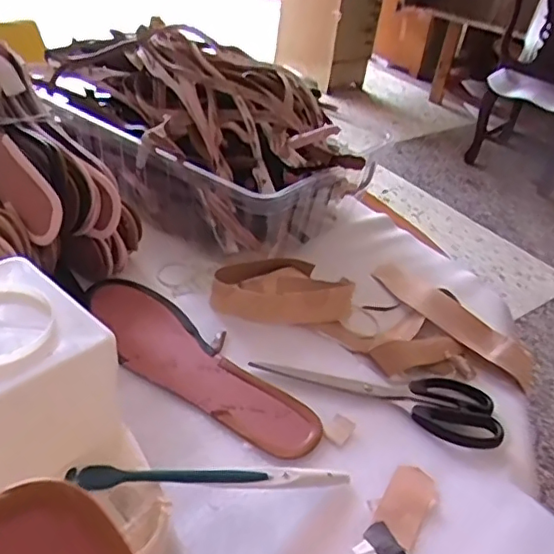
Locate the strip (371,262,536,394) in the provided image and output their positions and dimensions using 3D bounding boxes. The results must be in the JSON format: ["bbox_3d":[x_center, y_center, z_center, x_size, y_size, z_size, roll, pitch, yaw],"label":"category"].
[{"bbox_3d":[0.165,0.030,0.576,0.043,0.030,0.197,-15,42,-29],"label":"strip"}]

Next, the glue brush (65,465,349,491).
[{"bbox_3d":[-0.034,0.123,0.364,0.180,0.012,0.011,11,32,-26],"label":"glue brush"}]

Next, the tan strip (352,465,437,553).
[{"bbox_3d":[0.081,0.156,0.392,0.035,0.006,0.080,23,38,20],"label":"tan strip"}]

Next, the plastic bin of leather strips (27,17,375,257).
[{"bbox_3d":[-0.097,-0.176,0.694,0.417,0.144,0.236,27,40,25],"label":"plastic bin of leather strips"}]

